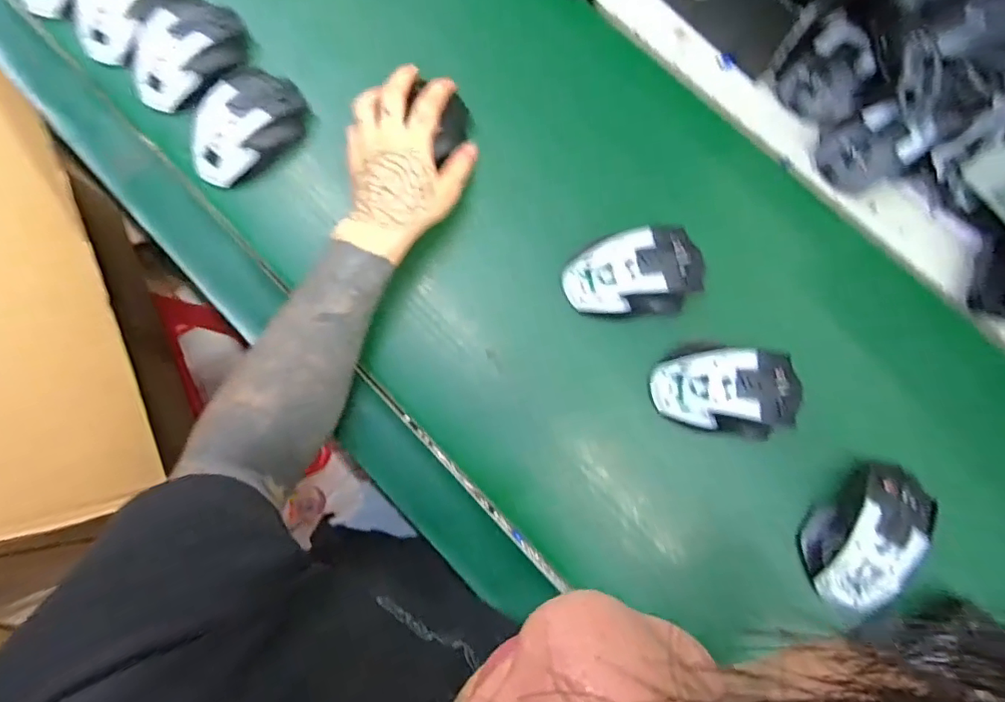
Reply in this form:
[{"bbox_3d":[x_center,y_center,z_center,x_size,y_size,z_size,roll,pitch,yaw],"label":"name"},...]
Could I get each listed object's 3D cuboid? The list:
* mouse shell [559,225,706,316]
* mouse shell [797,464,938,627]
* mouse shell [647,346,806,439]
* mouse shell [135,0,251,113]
[{"bbox_3d":[0.112,-0.066,0.459,0.115,0.036,0.067,-5,79,-1],"label":"mouse shell"},{"bbox_3d":[0.280,0.141,0.417,0.075,0.030,0.117,40,82,8],"label":"mouse shell"},{"bbox_3d":[0.182,0.032,0.437,0.115,0.032,0.066,4,79,1],"label":"mouse shell"},{"bbox_3d":[-0.298,-0.282,0.503,0.111,0.034,0.078,-43,81,-8],"label":"mouse shell"}]

